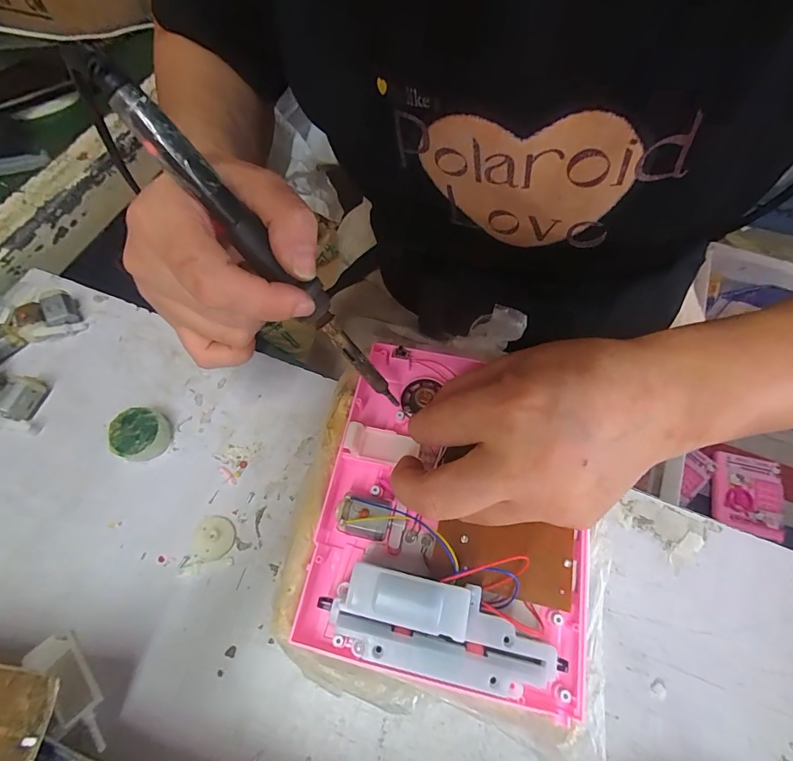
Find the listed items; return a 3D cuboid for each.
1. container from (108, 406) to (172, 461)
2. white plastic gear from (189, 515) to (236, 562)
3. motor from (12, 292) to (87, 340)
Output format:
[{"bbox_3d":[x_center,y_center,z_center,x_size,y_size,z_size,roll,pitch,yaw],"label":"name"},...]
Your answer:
[{"bbox_3d":[-0.166,0.035,0.265,0.031,0.018,0.032,0,62,1],"label":"container"},{"bbox_3d":[-0.109,0.093,0.241,0.024,0.007,0.024,0,62,1],"label":"white plastic gear"},{"bbox_3d":[-0.259,-0.046,0.304,0.041,0.019,0.030,-25,65,-12],"label":"motor"}]

